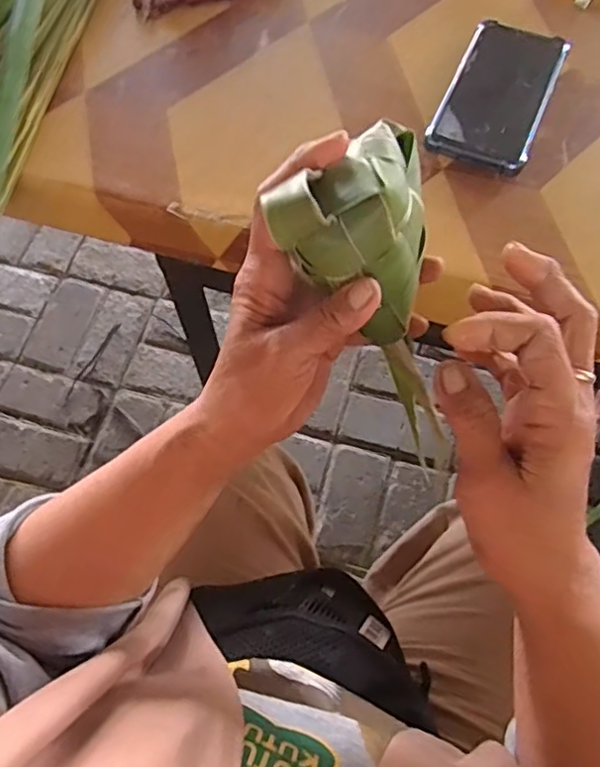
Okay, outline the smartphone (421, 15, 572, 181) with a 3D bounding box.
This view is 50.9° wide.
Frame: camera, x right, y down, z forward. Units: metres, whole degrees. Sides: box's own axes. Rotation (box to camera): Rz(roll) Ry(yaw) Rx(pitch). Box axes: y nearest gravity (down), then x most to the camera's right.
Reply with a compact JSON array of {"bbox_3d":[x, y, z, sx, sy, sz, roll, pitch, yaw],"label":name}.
[{"bbox_3d":[0.165,-0.240,0.522,0.079,0.015,0.158,21,65,11],"label":"smartphone"}]

